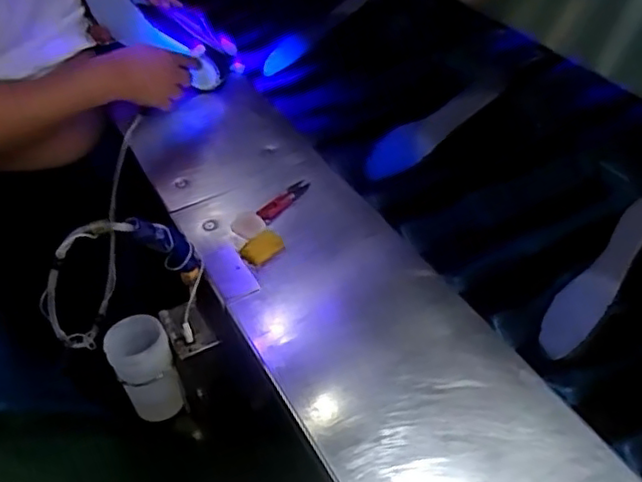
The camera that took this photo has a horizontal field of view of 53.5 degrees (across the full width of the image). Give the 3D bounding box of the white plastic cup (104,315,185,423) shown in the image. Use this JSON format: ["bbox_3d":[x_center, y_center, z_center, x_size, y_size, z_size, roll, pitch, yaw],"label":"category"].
[{"bbox_3d":[-0.220,0.161,0.796,0.071,0.119,0.083,-17,48,-18],"label":"white plastic cup"}]

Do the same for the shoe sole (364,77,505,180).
[{"bbox_3d":[0.165,-0.170,0.948,0.232,0.025,0.063,-34,50,2],"label":"shoe sole"}]

